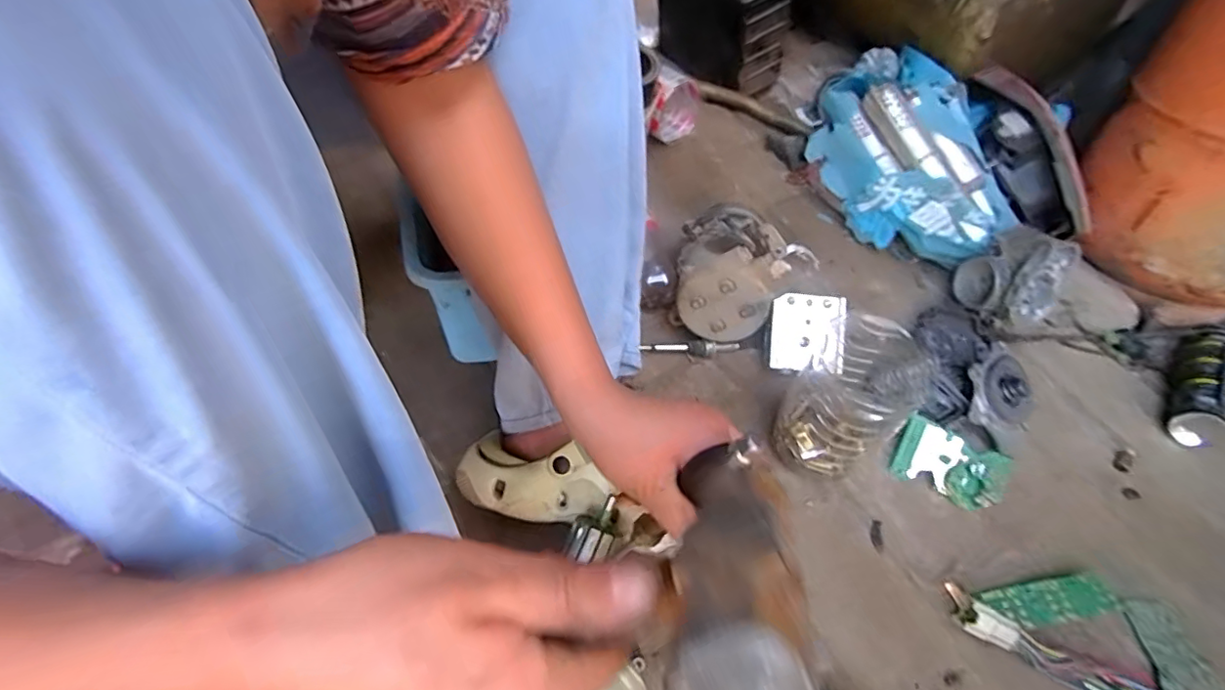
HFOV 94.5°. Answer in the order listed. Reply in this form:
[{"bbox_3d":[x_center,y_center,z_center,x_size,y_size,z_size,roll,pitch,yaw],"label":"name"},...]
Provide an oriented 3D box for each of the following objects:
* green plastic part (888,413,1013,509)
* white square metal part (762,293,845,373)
[{"bbox_3d":[0.350,0.124,0.586,0.101,0.018,0.070,25,78,19],"label":"green plastic part"},{"bbox_3d":[0.223,-0.015,0.659,0.085,0.021,0.088,4,90,9],"label":"white square metal part"}]

